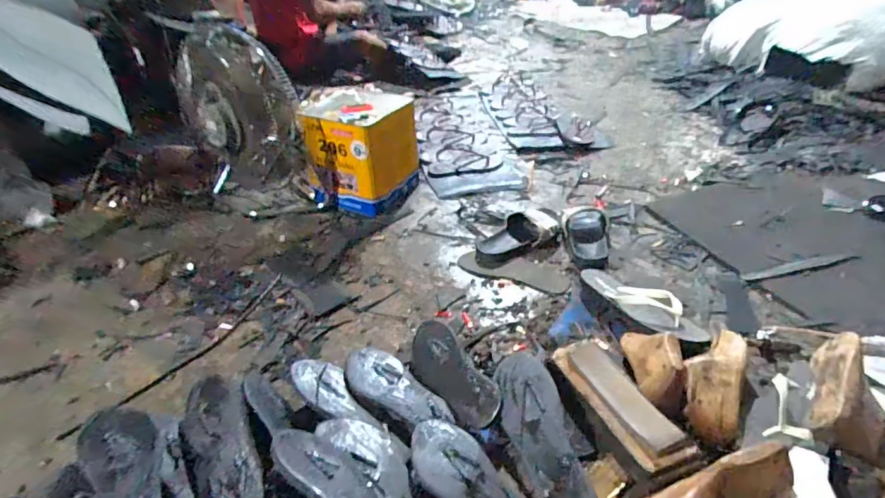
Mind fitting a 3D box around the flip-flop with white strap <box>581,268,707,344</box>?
[{"bbox_3d":[0.375,0.100,0.913,0.087,0.047,0.253,-25,41,-25],"label":"flip-flop with white strap"}]

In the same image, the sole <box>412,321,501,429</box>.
[{"bbox_3d":[0.009,0.204,0.789,0.091,0.019,0.245,-52,39,6],"label":"sole"}]

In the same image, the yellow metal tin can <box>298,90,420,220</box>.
[{"bbox_3d":[-0.217,-0.271,1.307,0.233,0.253,0.268,11,39,20],"label":"yellow metal tin can"}]

